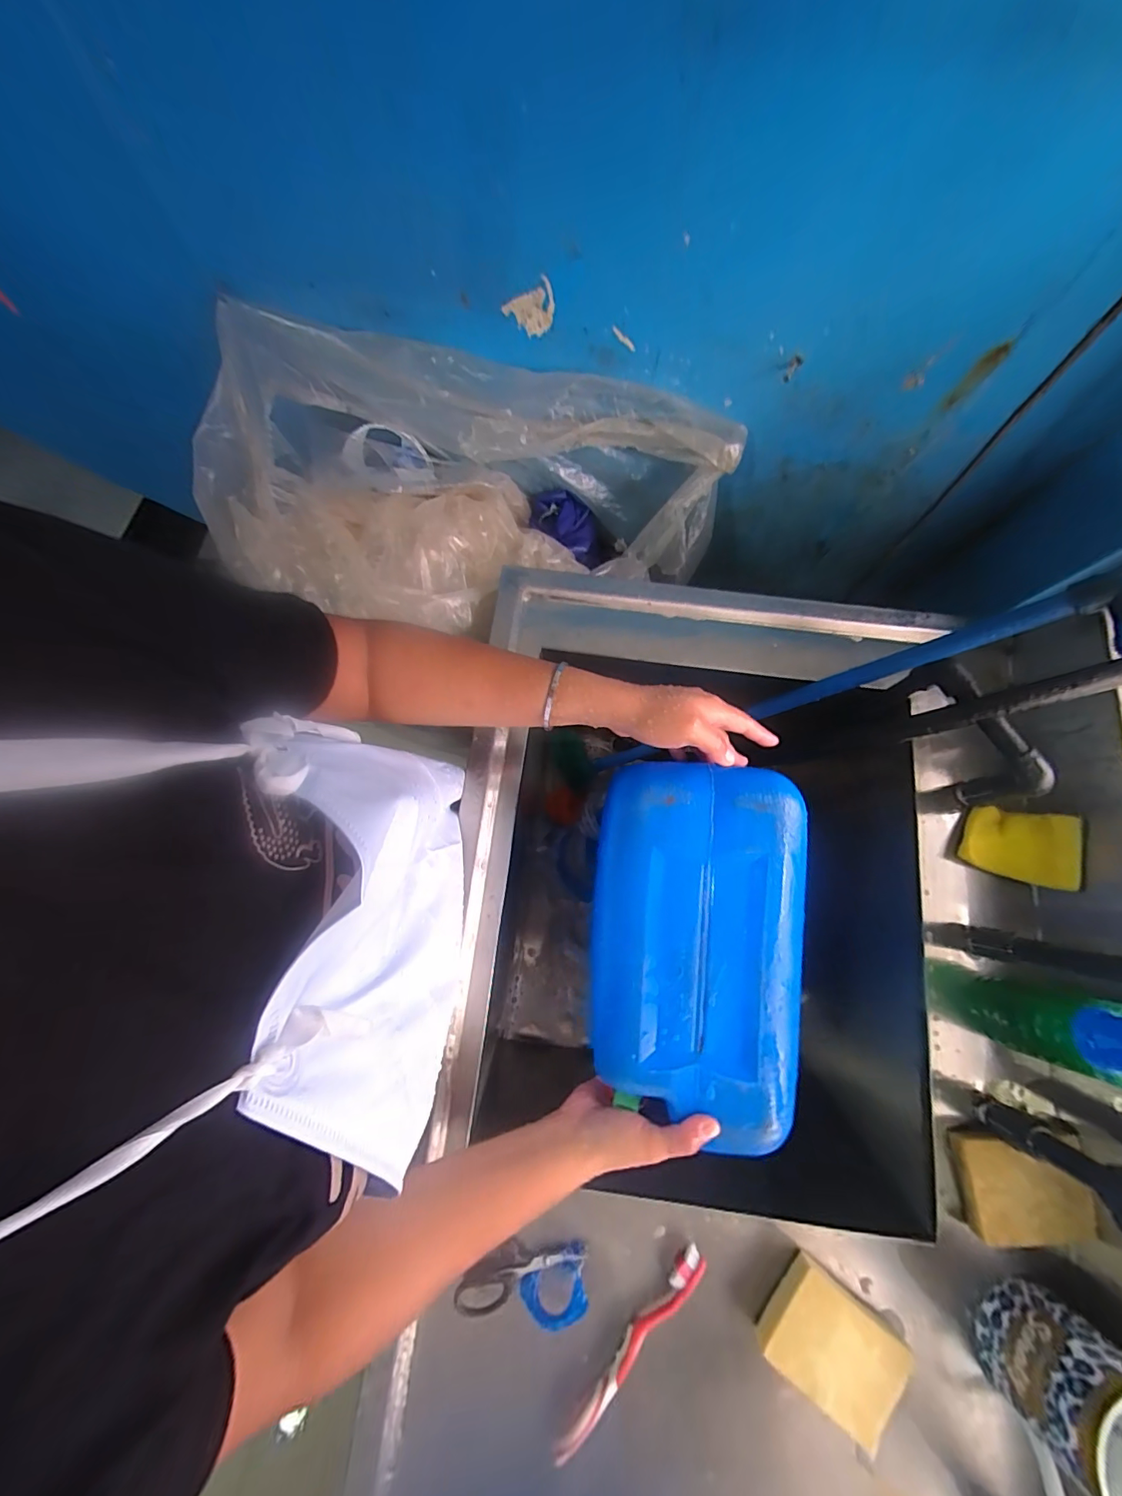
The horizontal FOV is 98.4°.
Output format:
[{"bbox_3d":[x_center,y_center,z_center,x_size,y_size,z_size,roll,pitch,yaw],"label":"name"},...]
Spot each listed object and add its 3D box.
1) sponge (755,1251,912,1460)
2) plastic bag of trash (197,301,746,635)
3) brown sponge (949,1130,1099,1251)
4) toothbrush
[{"bbox_3d":[0.223,0.491,0.401,0.100,0.035,0.078,40,79,8],"label":"sponge"},{"bbox_3d":[-0.101,-0.291,0.609,0.571,0.207,0.254,10,77,1],"label":"plastic bag of trash"},{"bbox_3d":[0.403,0.382,0.421,0.094,0.028,0.076,-2,77,-1],"label":"brown sponge"},{"bbox_3d":[0.059,0.509,0.406,0.020,0.017,0.186,41,80,8],"label":"toothbrush"}]

